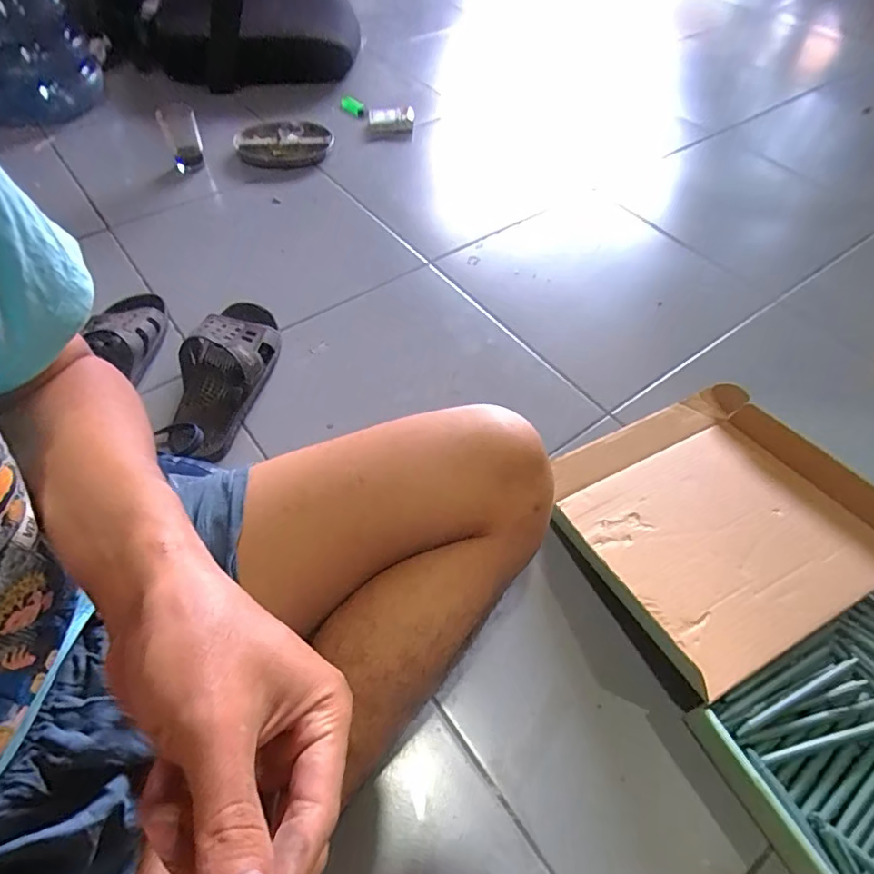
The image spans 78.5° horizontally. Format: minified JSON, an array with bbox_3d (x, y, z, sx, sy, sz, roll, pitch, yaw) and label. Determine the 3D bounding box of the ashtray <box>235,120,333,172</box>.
[{"bbox_3d":[-0.322,-0.612,1.116,0.192,0.036,0.160,13,56,8],"label":"ashtray"}]

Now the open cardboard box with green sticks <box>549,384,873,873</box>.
[{"bbox_3d":[0.368,0.184,0.548,0.324,0.059,0.556,-22,58,-16],"label":"open cardboard box with green sticks"}]

